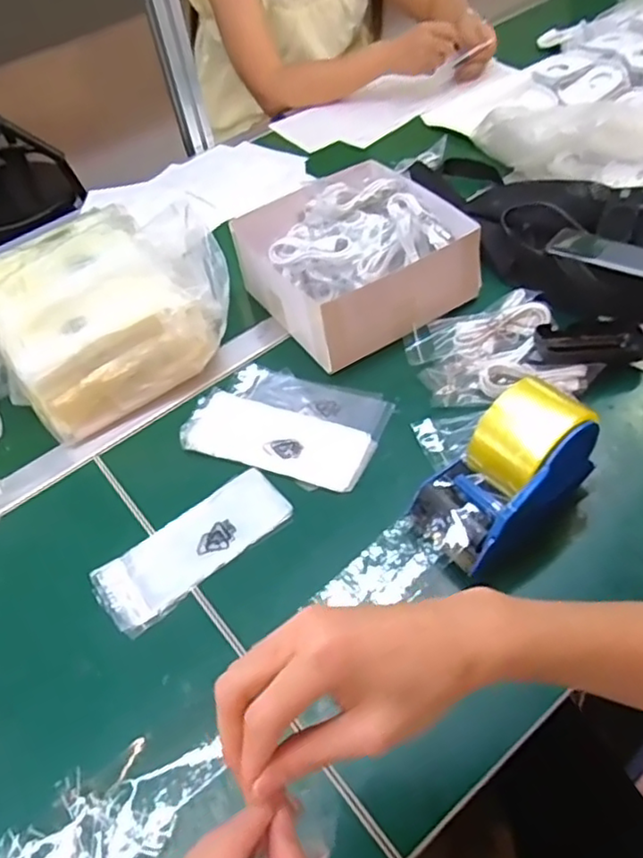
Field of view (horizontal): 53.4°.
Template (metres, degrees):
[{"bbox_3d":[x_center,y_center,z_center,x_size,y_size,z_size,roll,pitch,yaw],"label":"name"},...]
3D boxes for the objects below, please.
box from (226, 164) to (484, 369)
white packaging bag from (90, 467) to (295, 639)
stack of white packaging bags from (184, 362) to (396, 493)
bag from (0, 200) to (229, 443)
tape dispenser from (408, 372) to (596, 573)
[{"bbox_3d":[0.037,-0.193,0.723,0.208,0.088,0.215,-31,53,-15],"label":"box"},{"bbox_3d":[-0.110,0.101,0.558,0.172,0.004,0.069,-35,53,-20],"label":"white packaging bag"},{"bbox_3d":[-0.034,-0.011,0.635,0.184,0.007,0.128,16,54,22],"label":"stack of white packaging bags"},{"bbox_3d":[-0.232,-0.138,0.701,0.243,0.126,0.227,-27,52,-12],"label":"bag"},{"bbox_3d":[0.146,0.037,0.511,0.149,0.101,0.080,-36,54,-19],"label":"tape dispenser"}]

